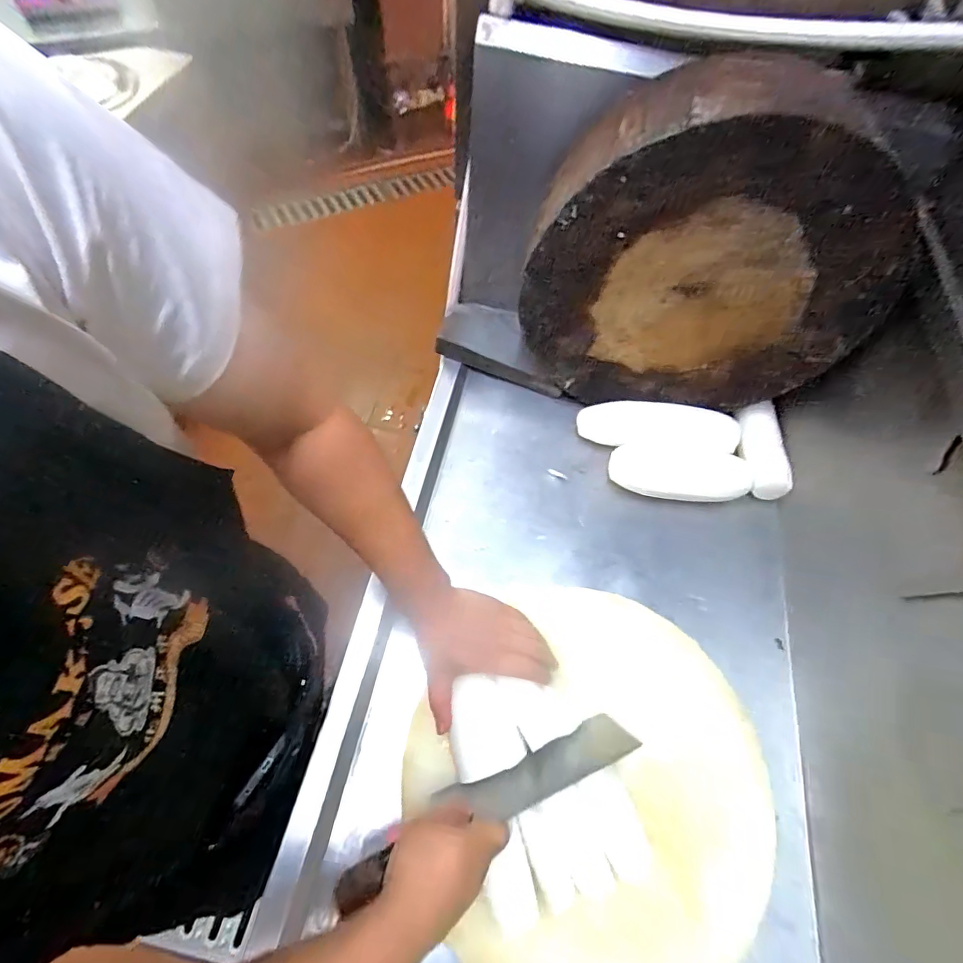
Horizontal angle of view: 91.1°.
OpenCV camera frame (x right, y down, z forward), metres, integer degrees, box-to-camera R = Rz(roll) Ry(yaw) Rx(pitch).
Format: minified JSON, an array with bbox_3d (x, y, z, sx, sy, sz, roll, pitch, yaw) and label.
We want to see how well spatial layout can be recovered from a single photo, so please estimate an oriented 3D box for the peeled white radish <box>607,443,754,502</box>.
[{"bbox_3d":[0.290,-0.007,0.702,0.202,0.053,0.074,8,61,2],"label":"peeled white radish"}]

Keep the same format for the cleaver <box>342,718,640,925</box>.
[{"bbox_3d":[0.014,0.289,0.435,0.292,0.056,0.041,-15,62,-22],"label":"cleaver"}]

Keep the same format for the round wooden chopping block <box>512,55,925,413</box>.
[{"bbox_3d":[0.271,-0.275,0.610,0.417,0.372,0.158,8,61,1],"label":"round wooden chopping block"}]

